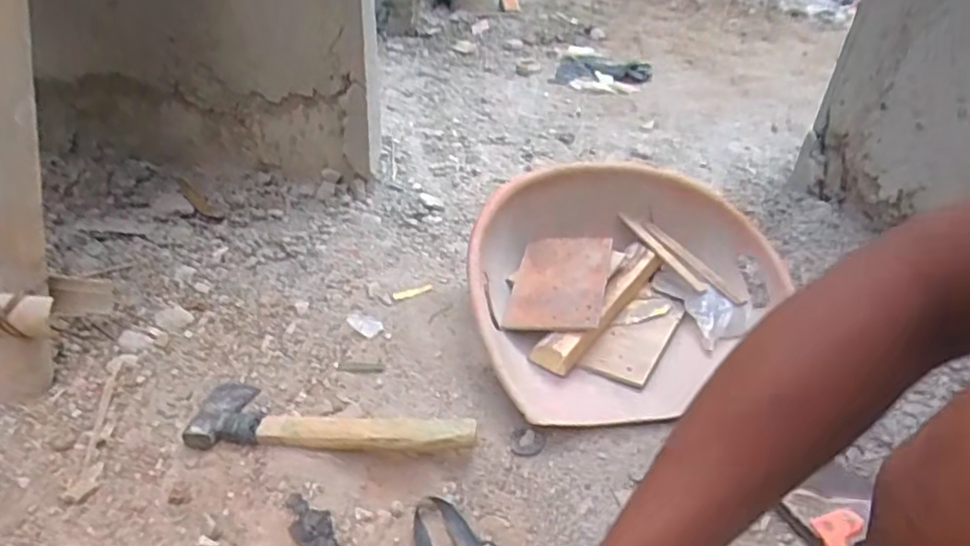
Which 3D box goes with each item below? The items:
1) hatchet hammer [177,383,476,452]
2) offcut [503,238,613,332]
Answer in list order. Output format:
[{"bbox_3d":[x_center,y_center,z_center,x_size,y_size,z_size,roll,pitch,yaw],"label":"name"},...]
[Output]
[{"bbox_3d":[-0.170,0.160,0.754,0.316,0.045,0.107,3,35,-1],"label":"hatchet hammer"},{"bbox_3d":[0.104,0.010,0.918,0.127,0.015,0.199,0,37,20],"label":"offcut"}]

